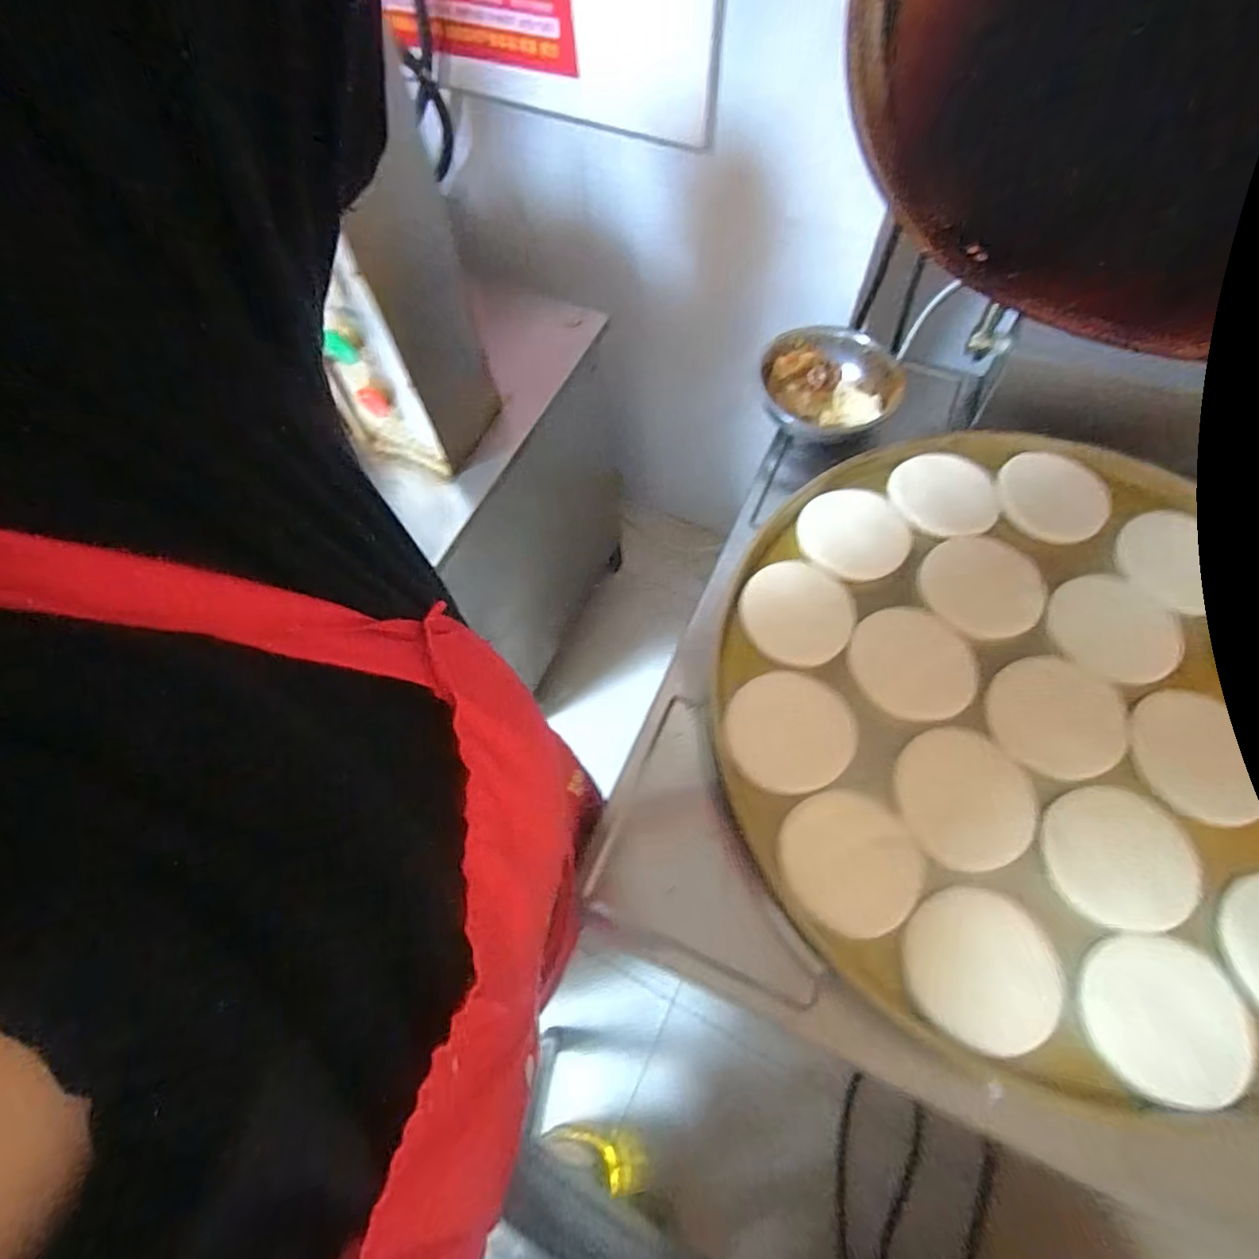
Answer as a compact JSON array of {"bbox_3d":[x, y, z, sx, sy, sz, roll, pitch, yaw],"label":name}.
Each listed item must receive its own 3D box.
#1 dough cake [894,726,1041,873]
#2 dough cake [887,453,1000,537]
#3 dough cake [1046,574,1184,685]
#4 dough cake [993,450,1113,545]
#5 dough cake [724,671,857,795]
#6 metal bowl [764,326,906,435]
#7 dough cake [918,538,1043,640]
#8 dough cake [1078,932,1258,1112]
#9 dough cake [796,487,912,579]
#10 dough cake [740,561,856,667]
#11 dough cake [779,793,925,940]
[{"bbox_3d":[0.321,0.159,0.580,0.128,0.005,0.125,-1,64,3],"label":"dough cake"},{"bbox_3d":[0.380,-0.163,0.732,0.122,0.007,0.112,-5,64,1],"label":"dough cake"},{"bbox_3d":[0.524,-0.001,0.656,0.121,0.006,0.129,-1,64,3],"label":"dough cake"},{"bbox_3d":[0.505,-0.158,0.725,0.120,0.013,0.123,-1,64,3],"label":"dough cake"},{"bbox_3d":[0.165,0.102,0.619,0.132,0.010,0.119,-24,65,-8],"label":"dough cake"},{"bbox_3d":[0.280,-0.341,0.852,0.178,0.061,0.170,1,67,-2],"label":"metal bowl"},{"bbox_3d":[0.398,-0.050,0.681,0.129,0.005,0.123,-1,64,3],"label":"dough cake"},{"bbox_3d":[0.432,0.310,0.489,0.124,0.022,0.107,-42,68,-16],"label":"dough cake"},{"bbox_3d":[0.266,-0.113,0.718,0.125,0.010,0.116,-16,64,-4],"label":"dough cake"},{"bbox_3d":[0.190,-0.018,0.685,0.120,0.012,0.124,-6,64,1],"label":"dough cake"},{"bbox_3d":[0.204,0.213,0.559,0.119,0.007,0.119,-1,64,3],"label":"dough cake"}]

